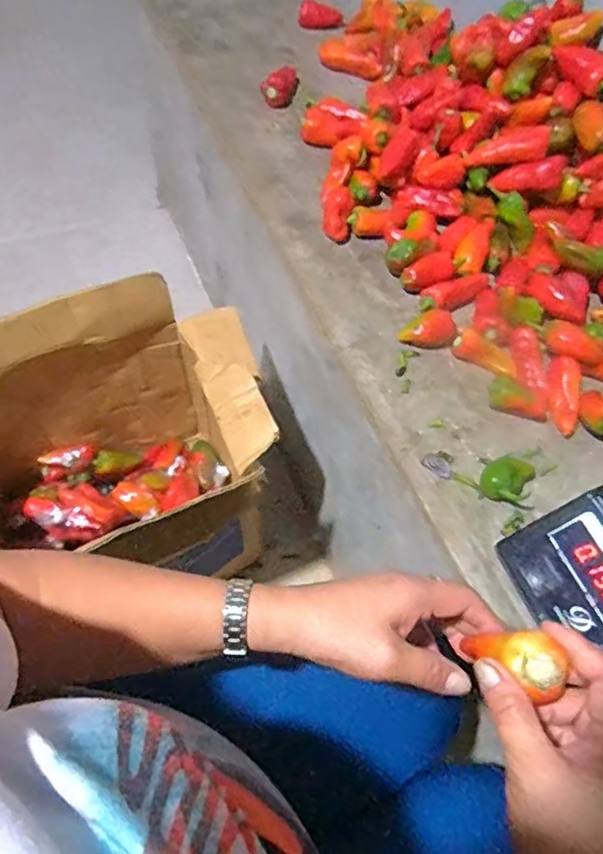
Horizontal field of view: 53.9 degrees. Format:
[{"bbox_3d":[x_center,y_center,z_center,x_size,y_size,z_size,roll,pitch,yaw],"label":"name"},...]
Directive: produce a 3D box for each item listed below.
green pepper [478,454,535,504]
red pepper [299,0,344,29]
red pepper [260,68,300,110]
[{"bbox_3d":[0.201,0.050,0.580,0.044,0.030,0.055,33,64,14],"label":"green pepper"},{"bbox_3d":[0.032,-0.672,0.967,0.071,0.037,0.030,1,61,-3],"label":"red pepper"},{"bbox_3d":[-0.030,-0.491,0.858,0.055,0.038,0.033,-38,70,-22],"label":"red pepper"}]

